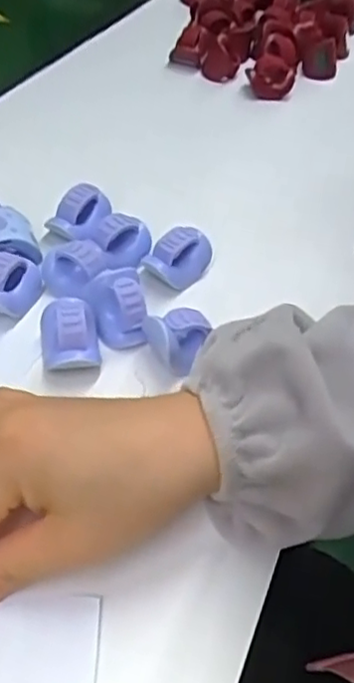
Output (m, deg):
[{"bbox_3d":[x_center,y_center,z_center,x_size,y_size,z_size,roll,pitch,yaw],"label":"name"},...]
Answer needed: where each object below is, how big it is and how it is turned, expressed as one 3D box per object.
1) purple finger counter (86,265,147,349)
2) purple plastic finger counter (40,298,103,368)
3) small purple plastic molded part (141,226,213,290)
[{"bbox_3d":[-0.034,-0.018,0.361,0.029,0.035,0.034,-4,47,-10],"label":"purple finger counter"},{"bbox_3d":[-0.057,-0.003,0.347,0.028,0.030,0.036,-6,48,-12],"label":"purple plastic finger counter"},{"bbox_3d":[0.004,-0.051,0.395,0.041,0.028,0.023,-17,51,-21],"label":"small purple plastic molded part"}]

